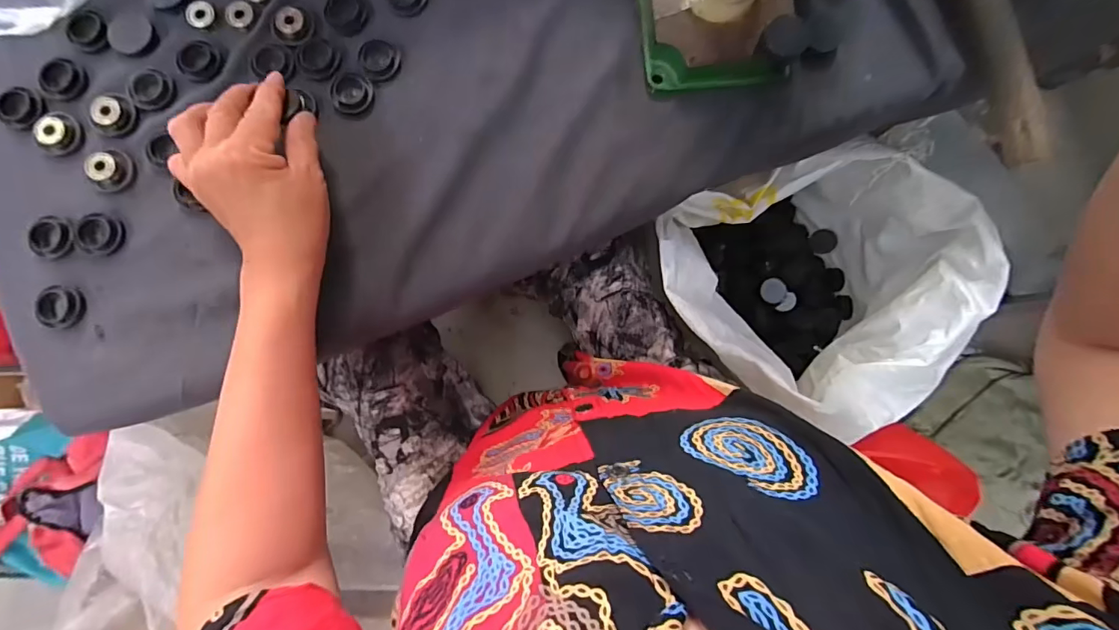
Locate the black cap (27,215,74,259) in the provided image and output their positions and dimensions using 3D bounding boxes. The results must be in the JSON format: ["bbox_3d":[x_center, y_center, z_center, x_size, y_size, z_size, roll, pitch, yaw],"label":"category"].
[{"bbox_3d":[-0.385,-0.059,0.365,0.031,0.005,0.031,0,85,-3],"label":"black cap"}]

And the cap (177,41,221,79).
[{"bbox_3d":[-0.287,-0.203,0.386,0.030,0.004,0.030,0,85,-3],"label":"cap"}]

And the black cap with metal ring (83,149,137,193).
[{"bbox_3d":[-0.345,-0.111,0.368,0.028,0.014,0.031,0,85,-3],"label":"black cap with metal ring"}]

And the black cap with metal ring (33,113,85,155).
[{"bbox_3d":[-0.386,-0.140,0.373,0.030,0.013,0.033,0,85,-3],"label":"black cap with metal ring"}]

